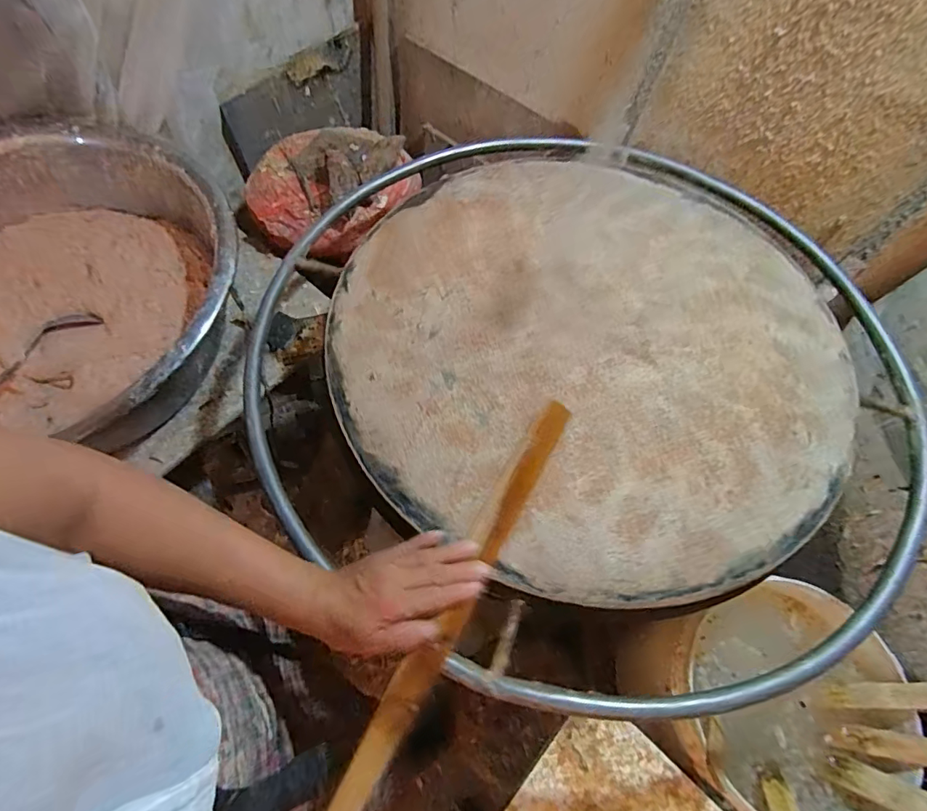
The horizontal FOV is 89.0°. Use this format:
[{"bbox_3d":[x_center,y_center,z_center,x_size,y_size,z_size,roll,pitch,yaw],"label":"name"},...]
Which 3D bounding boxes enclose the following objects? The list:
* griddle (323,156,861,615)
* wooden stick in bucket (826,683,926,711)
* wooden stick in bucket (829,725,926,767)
[{"bbox_3d":[0.147,-0.091,0.588,0.594,0.015,0.598,1,62,-1],"label":"griddle"},{"bbox_3d":[0.554,0.352,0.572,0.010,0.193,0.031,41,44,-16],"label":"wooden stick in bucket"},{"bbox_3d":[0.537,0.408,0.558,0.011,0.162,0.036,53,44,-15],"label":"wooden stick in bucket"}]

